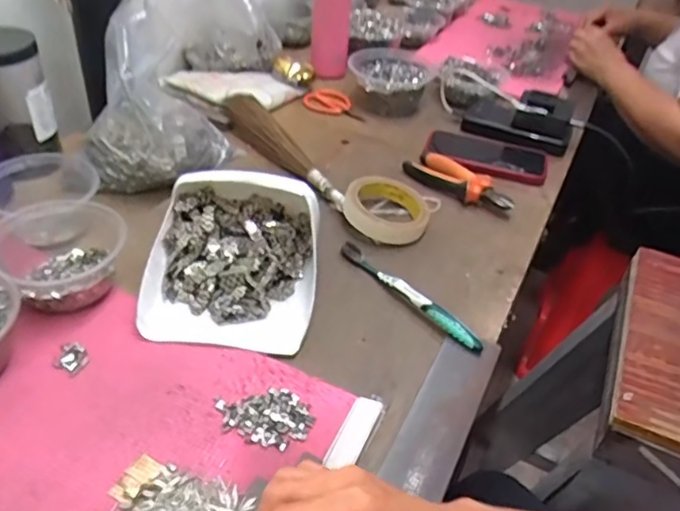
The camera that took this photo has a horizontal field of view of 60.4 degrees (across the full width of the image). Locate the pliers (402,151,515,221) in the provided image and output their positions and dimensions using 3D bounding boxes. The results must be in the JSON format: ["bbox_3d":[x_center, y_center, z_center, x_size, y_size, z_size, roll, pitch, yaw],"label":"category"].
[{"bbox_3d":[0.153,-0.092,0.743,0.146,0.028,0.052,33,47,27],"label":"pliers"}]

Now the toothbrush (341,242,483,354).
[{"bbox_3d":[0.067,0.034,0.575,0.015,0.020,0.182,-27,51,-34],"label":"toothbrush"}]

